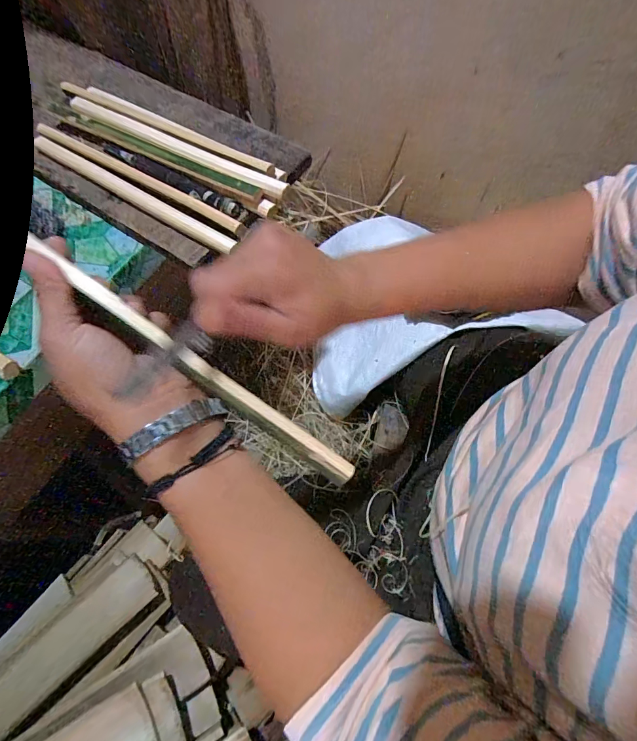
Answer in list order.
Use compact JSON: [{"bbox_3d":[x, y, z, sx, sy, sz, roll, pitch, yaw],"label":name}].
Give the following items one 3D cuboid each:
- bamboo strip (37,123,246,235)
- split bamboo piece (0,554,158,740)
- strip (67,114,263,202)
[{"bbox_3d":[-0.214,-0.228,0.435,0.322,0.007,0.014,31,71,15],"label":"bamboo strip"},{"bbox_3d":[-0.303,0.327,0.461,0.092,0.014,0.208,19,47,42],"label":"split bamboo piece"},{"bbox_3d":[-0.185,-0.254,0.442,0.285,0.009,0.017,29,71,14],"label":"strip"}]

